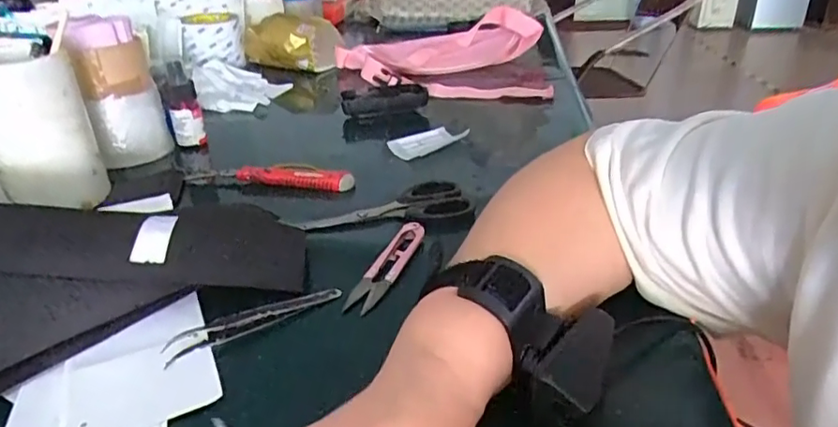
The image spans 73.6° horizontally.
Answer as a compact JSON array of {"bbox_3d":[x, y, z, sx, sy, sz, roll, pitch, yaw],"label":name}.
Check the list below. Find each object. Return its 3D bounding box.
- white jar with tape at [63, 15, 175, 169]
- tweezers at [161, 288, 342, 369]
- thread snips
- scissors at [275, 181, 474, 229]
[{"bbox_3d":[-0.303,-0.123,0.571,0.069,0.136,0.067,-11,30,-17],"label":"white jar with tape"},{"bbox_3d":[-0.102,0.065,0.352,0.110,0.010,0.013,-19,33,-29],"label":"tweezers"},{"bbox_3d":[-0.022,0.036,0.403,0.024,0.012,0.097,11,31,22],"label":"thread snips"},{"bbox_3d":[-0.036,-0.006,0.481,0.155,0.014,0.055,-3,29,-4],"label":"scissors"}]

